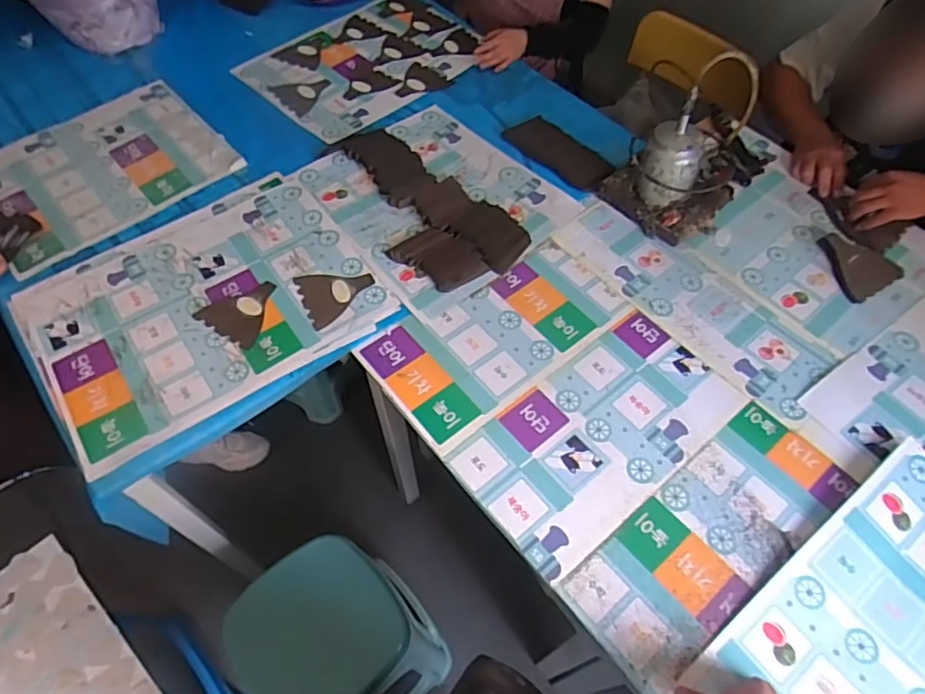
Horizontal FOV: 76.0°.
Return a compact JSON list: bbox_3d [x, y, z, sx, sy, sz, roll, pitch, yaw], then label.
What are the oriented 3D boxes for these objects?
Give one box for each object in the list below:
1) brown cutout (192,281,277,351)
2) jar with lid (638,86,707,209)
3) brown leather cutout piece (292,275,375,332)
[{"bbox_3d":[-0.365,-0.065,0.997,0.122,0.005,0.121,30,64,15],"label":"brown cutout"},{"bbox_3d":[0.383,-0.355,1.064,0.110,0.172,0.127,22,59,14],"label":"jar with lid"},{"bbox_3d":[-0.214,-0.095,1.023,0.124,0.006,0.118,-20,62,-13],"label":"brown leather cutout piece"}]

